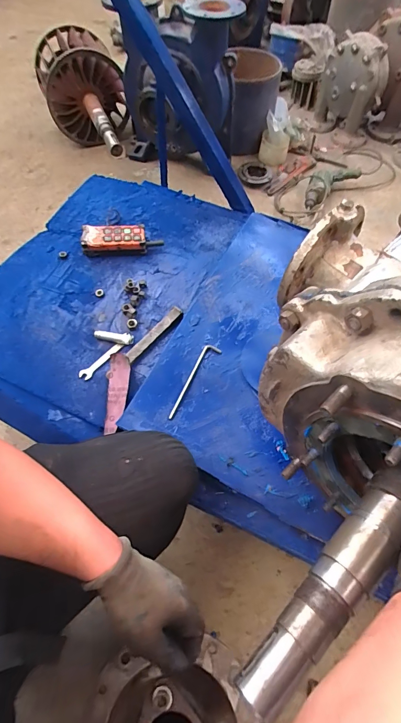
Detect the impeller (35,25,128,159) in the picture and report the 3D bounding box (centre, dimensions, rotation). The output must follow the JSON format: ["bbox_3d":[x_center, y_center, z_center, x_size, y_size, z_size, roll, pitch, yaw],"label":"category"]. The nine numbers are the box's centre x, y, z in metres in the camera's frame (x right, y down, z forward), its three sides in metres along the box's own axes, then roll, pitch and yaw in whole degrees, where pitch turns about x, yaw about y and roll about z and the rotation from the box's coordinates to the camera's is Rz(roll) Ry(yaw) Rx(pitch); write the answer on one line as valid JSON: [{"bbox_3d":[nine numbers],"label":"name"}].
[{"bbox_3d":[-0.415,-0.972,1.356,0.302,0.316,0.517,-20,61,-12],"label":"impeller"}]

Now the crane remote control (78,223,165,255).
[{"bbox_3d":[-0.199,-0.309,0.910,0.199,0.058,0.066,-4,59,-3],"label":"crane remote control"}]

